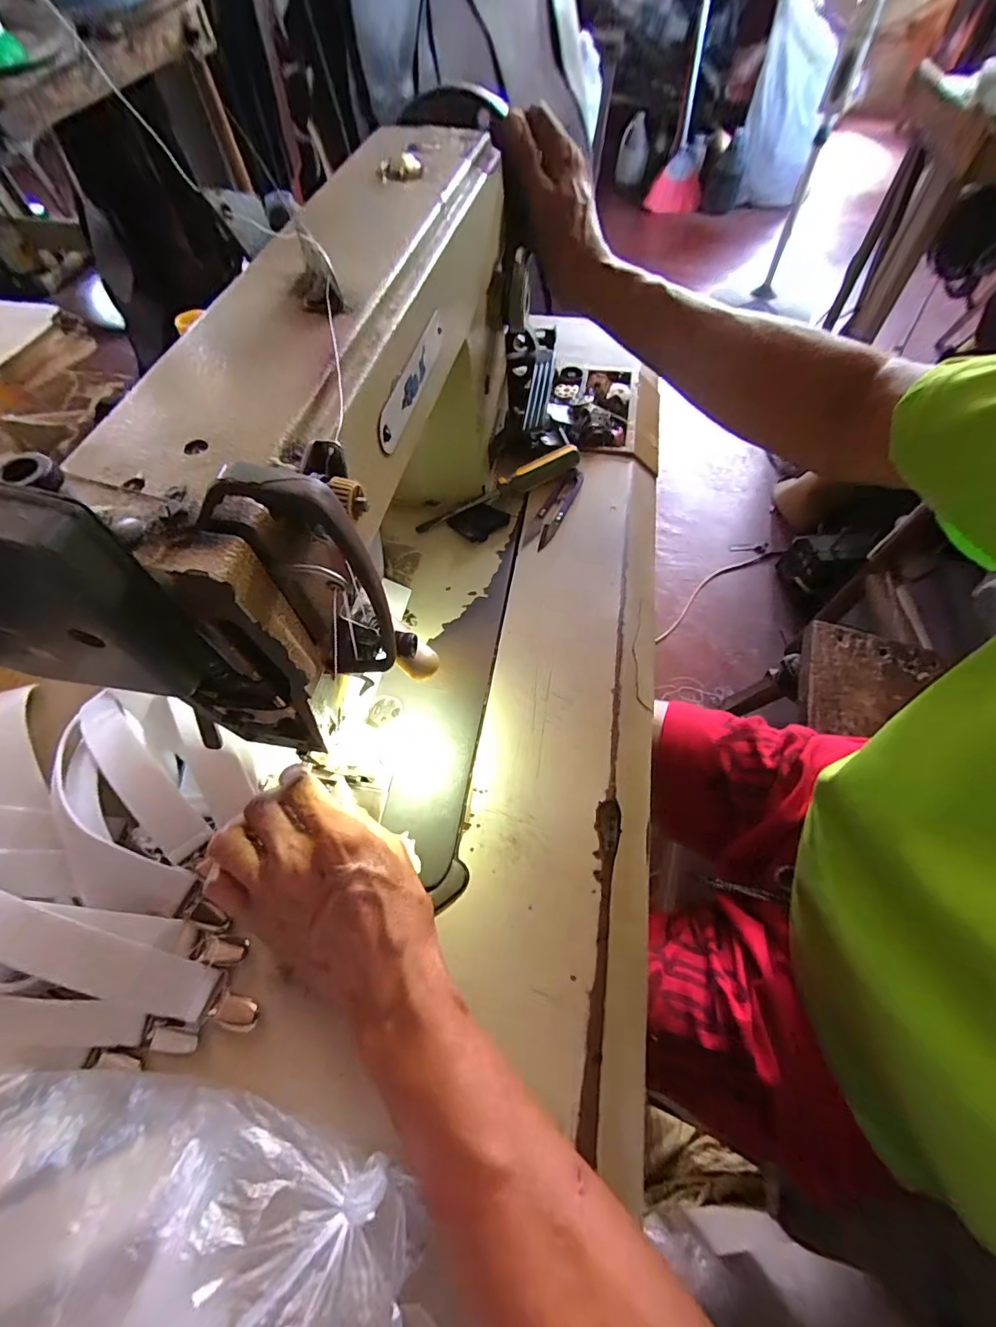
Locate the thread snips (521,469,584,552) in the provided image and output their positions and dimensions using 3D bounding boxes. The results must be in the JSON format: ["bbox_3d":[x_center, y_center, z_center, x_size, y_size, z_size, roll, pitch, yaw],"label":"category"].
[{"bbox_3d":[0.052,-0.143,0.441,0.023,0.005,0.098,26,69,4],"label":"thread snips"}]

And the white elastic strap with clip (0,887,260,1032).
[{"bbox_3d":[-0.213,0.152,0.249,0.179,0.019,0.027,27,61,-7],"label":"white elastic strap with clip"}]

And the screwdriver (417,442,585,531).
[{"bbox_3d":[0.003,-0.161,0.440,0.168,0.022,0.019,-27,64,-13],"label":"screwdriver"}]

